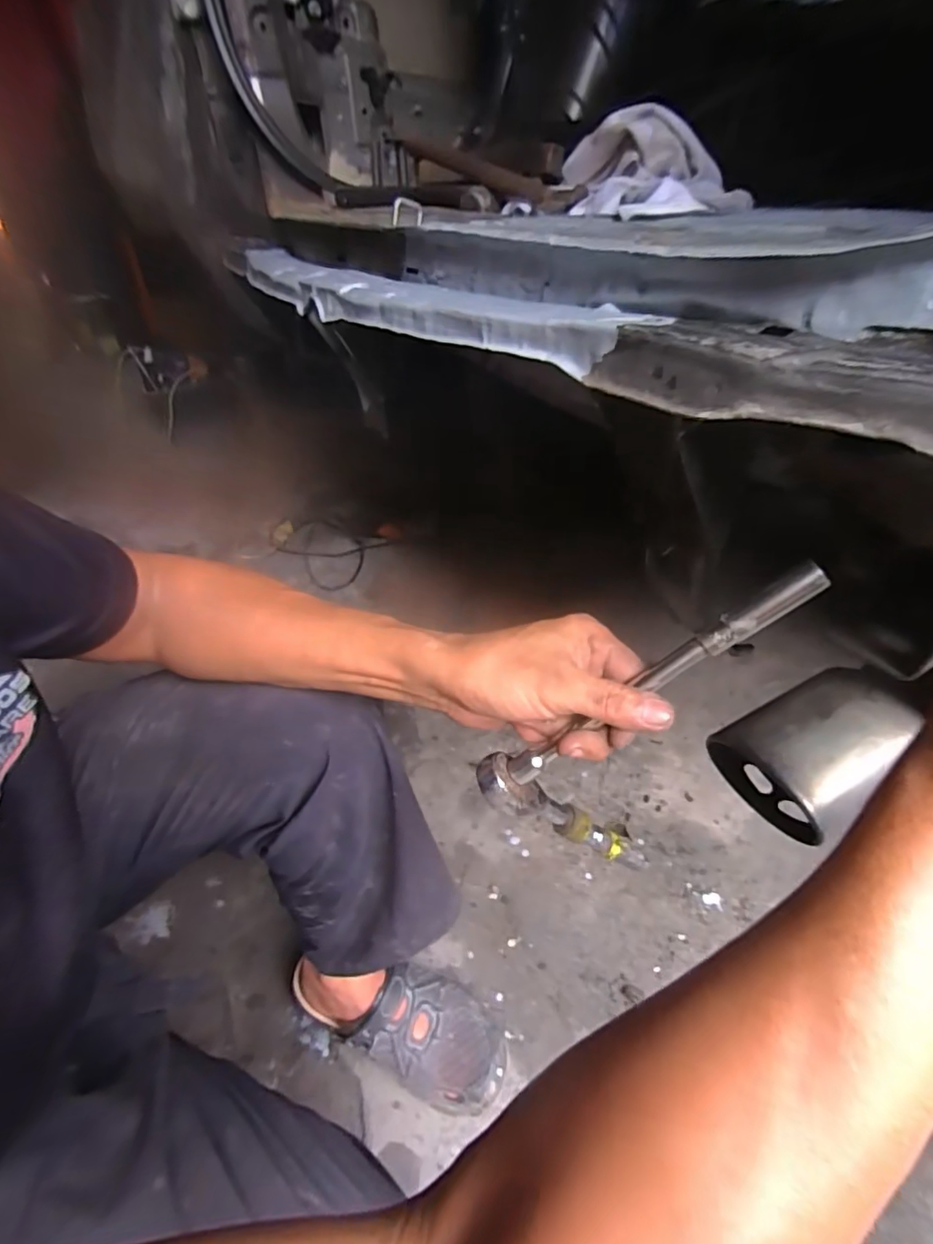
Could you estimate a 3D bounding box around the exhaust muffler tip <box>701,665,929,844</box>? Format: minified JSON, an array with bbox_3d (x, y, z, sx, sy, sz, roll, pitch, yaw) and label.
[{"bbox_3d":[0.265,0.108,0.413,0.119,0.092,0.093,-31,40,-15],"label":"exhaust muffler tip"}]

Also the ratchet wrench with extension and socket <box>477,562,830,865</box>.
[{"bbox_3d":[0.114,0.064,0.331,0.157,0.249,0.033,14,33,-27],"label":"ratchet wrench with extension and socket"}]

